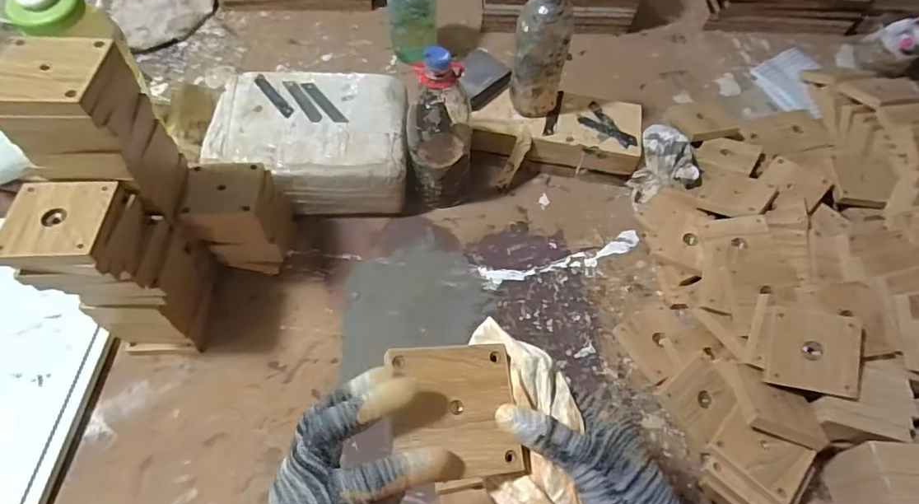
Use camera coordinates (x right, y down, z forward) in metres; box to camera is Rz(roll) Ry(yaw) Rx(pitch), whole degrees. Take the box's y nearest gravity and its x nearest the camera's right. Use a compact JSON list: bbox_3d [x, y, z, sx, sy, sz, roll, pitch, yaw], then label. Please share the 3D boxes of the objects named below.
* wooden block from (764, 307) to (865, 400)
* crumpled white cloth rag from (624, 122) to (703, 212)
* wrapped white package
[{"bbox_3d":[0.376,0.105,0.539,0.086,0.008,0.082,9,84,16],"label":"wooden block"},{"bbox_3d":[0.307,-0.137,0.774,0.095,0.069,0.096,-6,58,-6],"label":"crumpled white cloth rag"},{"bbox_3d":[-0.209,-0.157,0.740,0.262,0.095,0.199,-2,58,-4],"label":"wrapped white package"}]

